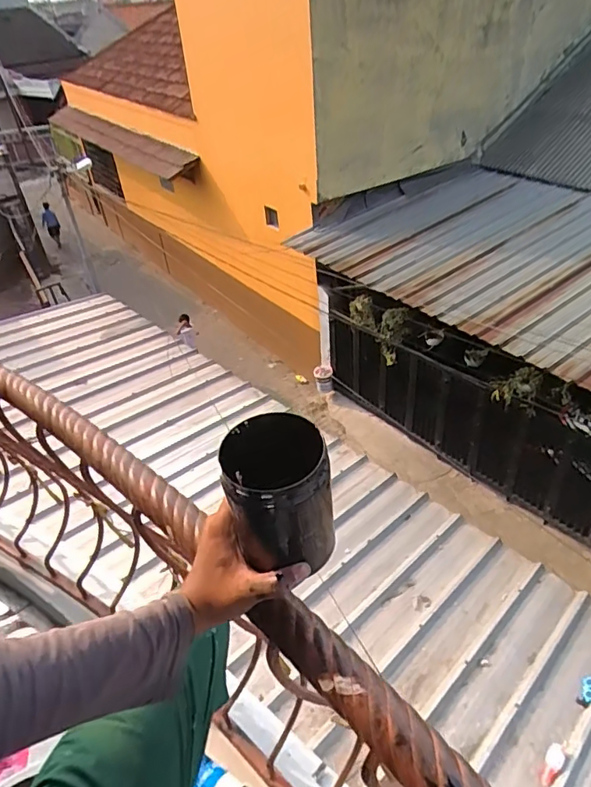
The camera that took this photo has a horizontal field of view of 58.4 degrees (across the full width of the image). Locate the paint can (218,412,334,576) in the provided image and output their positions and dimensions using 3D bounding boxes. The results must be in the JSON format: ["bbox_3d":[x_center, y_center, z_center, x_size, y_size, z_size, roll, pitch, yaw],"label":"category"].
[{"bbox_3d":[-0.016,0.088,0.452,0.079,0.112,0.080,-3,38,3],"label":"paint can"}]

